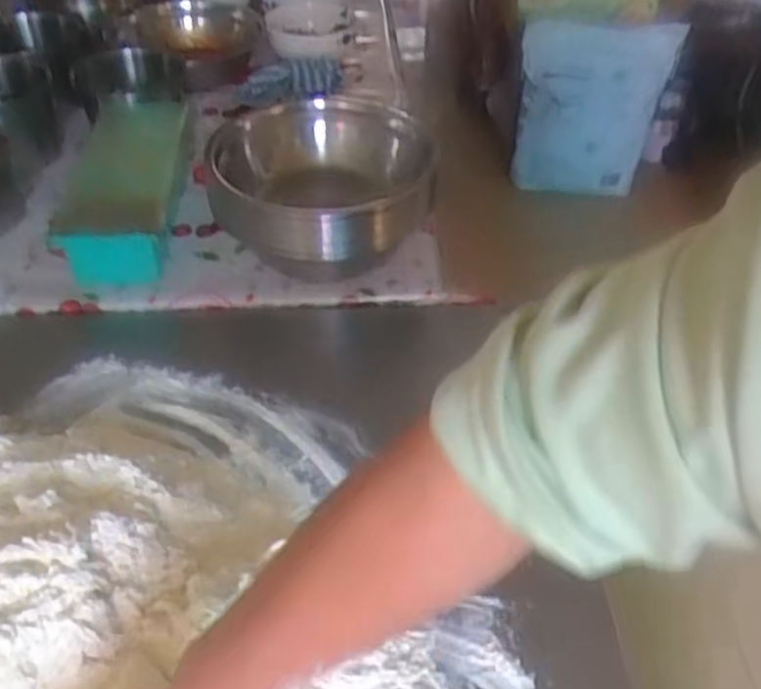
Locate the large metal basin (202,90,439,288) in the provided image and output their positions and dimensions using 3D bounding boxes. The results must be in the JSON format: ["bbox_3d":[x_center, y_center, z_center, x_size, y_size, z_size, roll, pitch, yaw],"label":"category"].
[{"bbox_3d":[-0.059,-0.168,0.863,0.229,0.130,0.237,1,43,-1],"label":"large metal basin"}]

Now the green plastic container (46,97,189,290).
[{"bbox_3d":[-0.290,-0.195,0.913,0.105,0.079,0.317,-2,44,-3],"label":"green plastic container"}]

